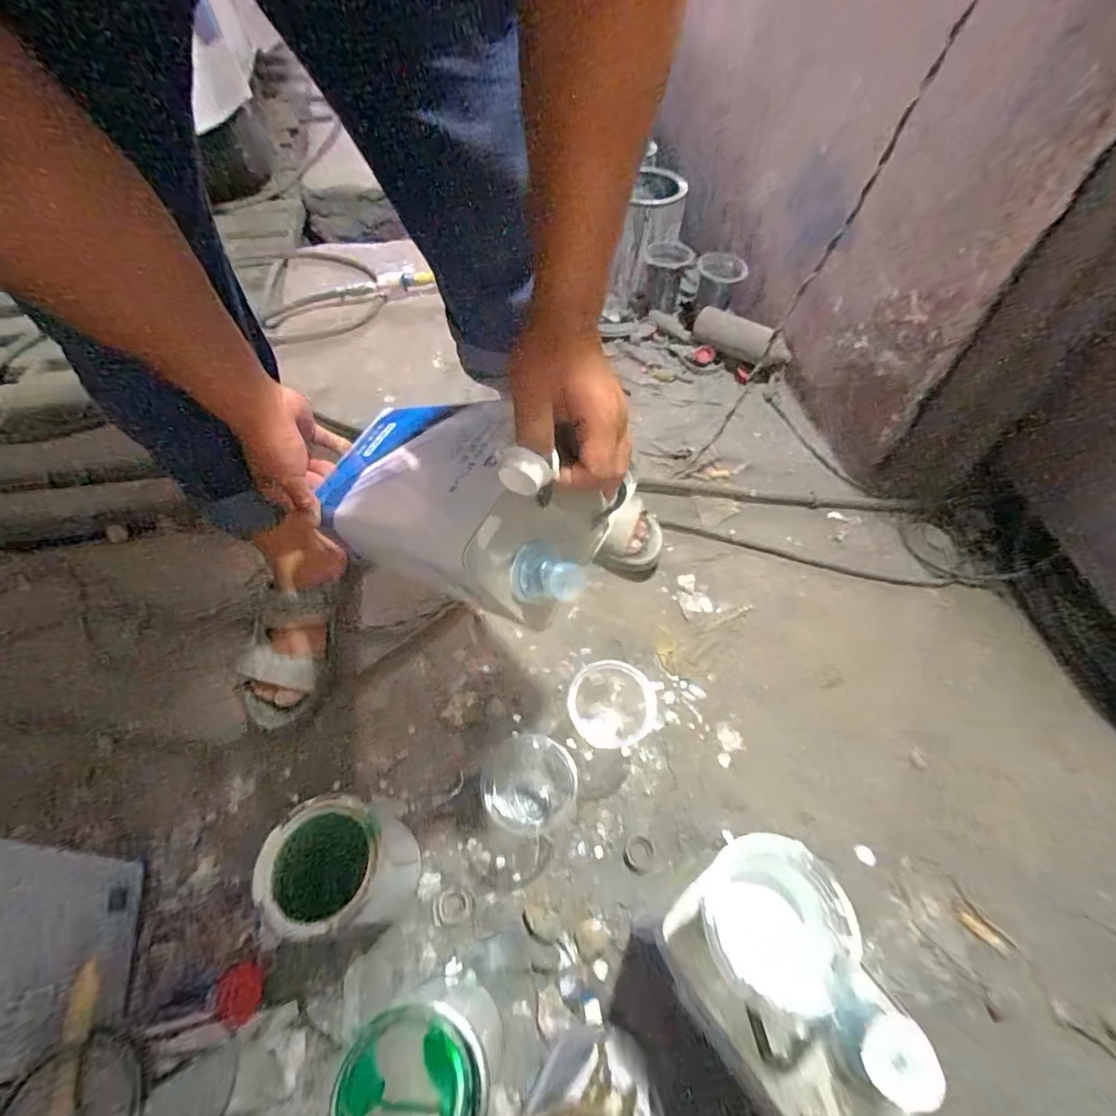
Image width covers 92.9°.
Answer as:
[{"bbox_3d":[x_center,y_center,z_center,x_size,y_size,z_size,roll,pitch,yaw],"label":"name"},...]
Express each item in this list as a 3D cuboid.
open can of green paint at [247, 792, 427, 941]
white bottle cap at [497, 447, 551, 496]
[{"bbox_3d":[-0.201,0.290,0.498,0.110,0.128,0.106,-4,56,-5],"label":"open can of green paint"},{"bbox_3d":[-0.023,-0.056,0.342,0.034,0.028,0.014,25,59,14],"label":"white bottle cap"}]

